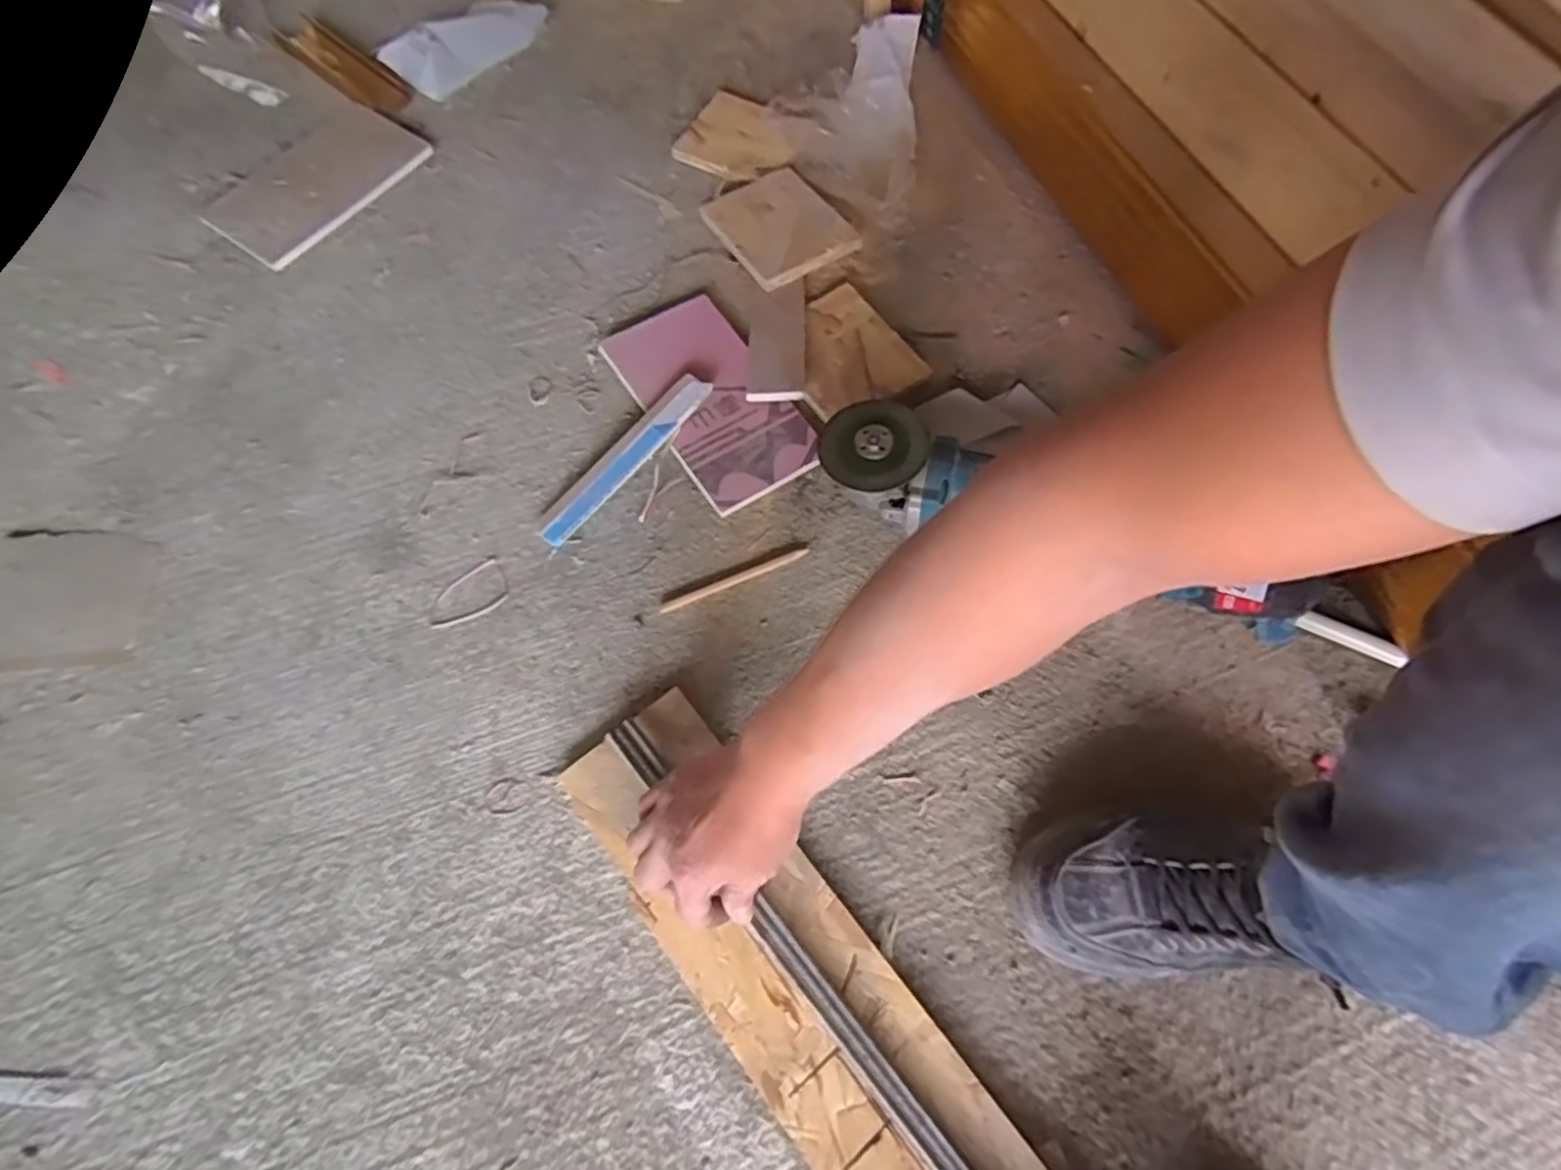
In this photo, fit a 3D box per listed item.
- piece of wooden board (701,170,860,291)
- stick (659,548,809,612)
[{"bbox_3d":[-0.002,-0.366,0.718,0.110,0.012,0.144,-30,65,-7],"label":"piece of wooden board"},{"bbox_3d":[-0.037,-0.004,0.584,0.130,0.004,0.011,-23,68,-9],"label":"stick"}]

